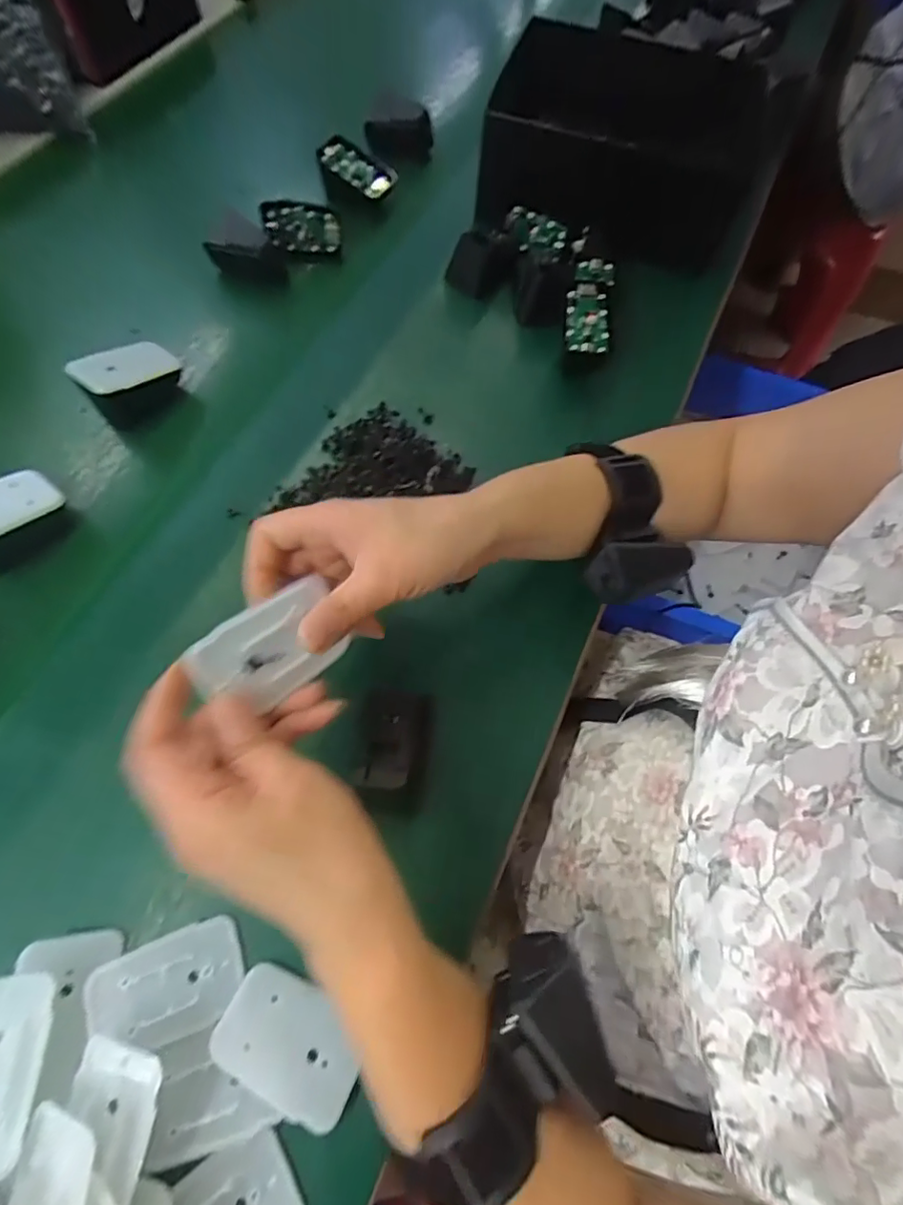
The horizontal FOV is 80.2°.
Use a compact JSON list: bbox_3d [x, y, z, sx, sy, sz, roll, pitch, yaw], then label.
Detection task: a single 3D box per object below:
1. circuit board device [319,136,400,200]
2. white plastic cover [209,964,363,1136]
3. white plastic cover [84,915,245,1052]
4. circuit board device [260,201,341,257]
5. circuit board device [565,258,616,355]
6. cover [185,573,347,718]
[{"bbox_3d":[-0.091,-0.417,0.514,0.071,0.008,0.039,28,81,-9],"label":"circuit board device"},{"bbox_3d":[-0.077,0.210,0.257,0.068,0.004,0.045,28,41,5],"label":"white plastic cover"},{"bbox_3d":[-0.137,0.187,0.260,0.066,0.005,0.043,-13,61,-21],"label":"white plastic cover"},{"bbox_3d":[-0.135,-0.333,0.484,0.067,0.044,0.015,-2,64,-4],"label":"circuit board device"},{"bbox_3d":[0.112,-0.241,0.434,0.038,0.010,0.094,10,76,2],"label":"circuit board device"},{"bbox_3d":[-0.082,0.022,0.248,0.067,0.006,0.044,-36,113,-31],"label":"cover"}]

